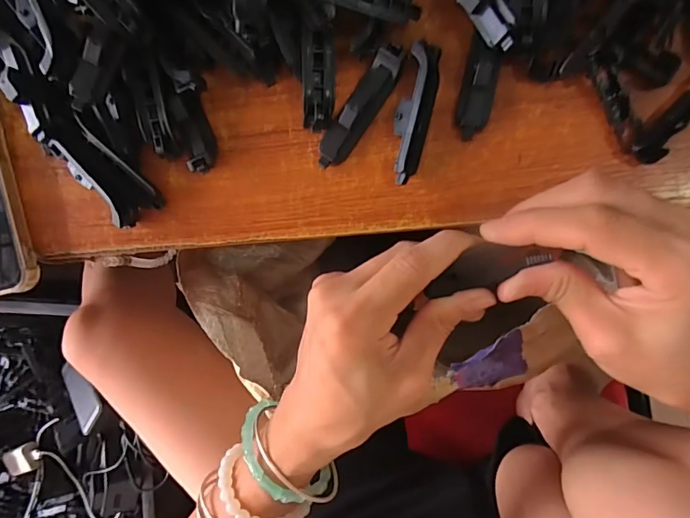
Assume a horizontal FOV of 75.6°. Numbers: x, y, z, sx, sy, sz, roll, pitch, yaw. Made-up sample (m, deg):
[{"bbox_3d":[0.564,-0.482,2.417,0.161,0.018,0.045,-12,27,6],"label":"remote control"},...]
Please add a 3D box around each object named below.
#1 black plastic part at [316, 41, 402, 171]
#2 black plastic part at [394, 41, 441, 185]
[{"bbox_3d":[0.008,-0.085,0.252,0.017,0.016,0.074,37,98,5],"label":"black plastic part"},{"bbox_3d":[0.038,-0.080,0.247,0.018,0.019,0.073,14,96,8],"label":"black plastic part"}]

